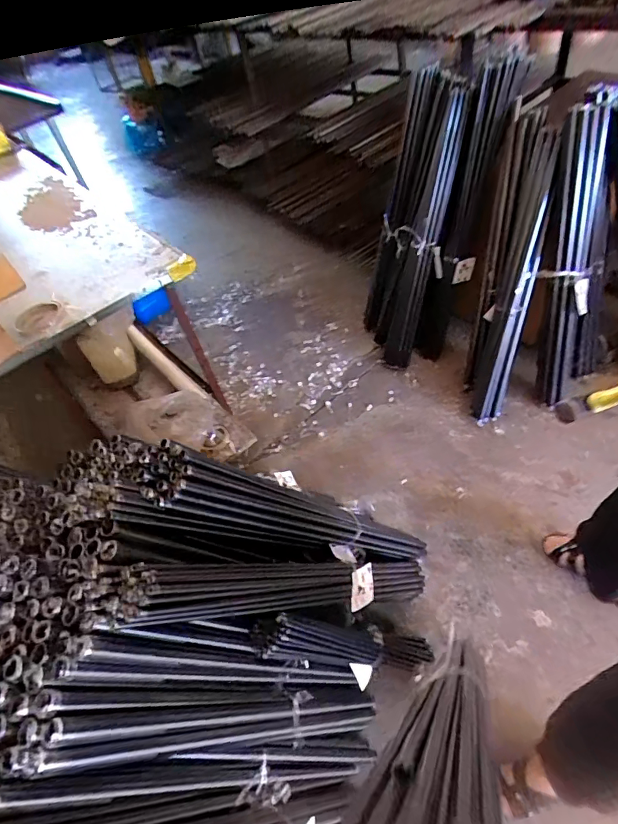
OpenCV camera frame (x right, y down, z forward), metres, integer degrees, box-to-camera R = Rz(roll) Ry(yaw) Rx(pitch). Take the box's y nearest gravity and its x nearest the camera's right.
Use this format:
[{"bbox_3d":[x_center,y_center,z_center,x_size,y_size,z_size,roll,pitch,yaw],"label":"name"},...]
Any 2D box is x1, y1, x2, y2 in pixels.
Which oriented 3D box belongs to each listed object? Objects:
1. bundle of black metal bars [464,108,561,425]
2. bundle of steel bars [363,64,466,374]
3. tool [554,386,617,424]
[{"bbox_3d":[0.624,-0.415,1.426,0.143,0.907,0.139,7,22,13],"label":"bundle of black metal bars"},{"bbox_3d":[0.356,-0.652,1.657,0.241,0.960,0.133,20,30,22],"label":"bundle of steel bars"},{"bbox_3d":[0.430,-0.016,0.674,0.117,0.030,0.029,-23,42,26],"label":"tool"}]

